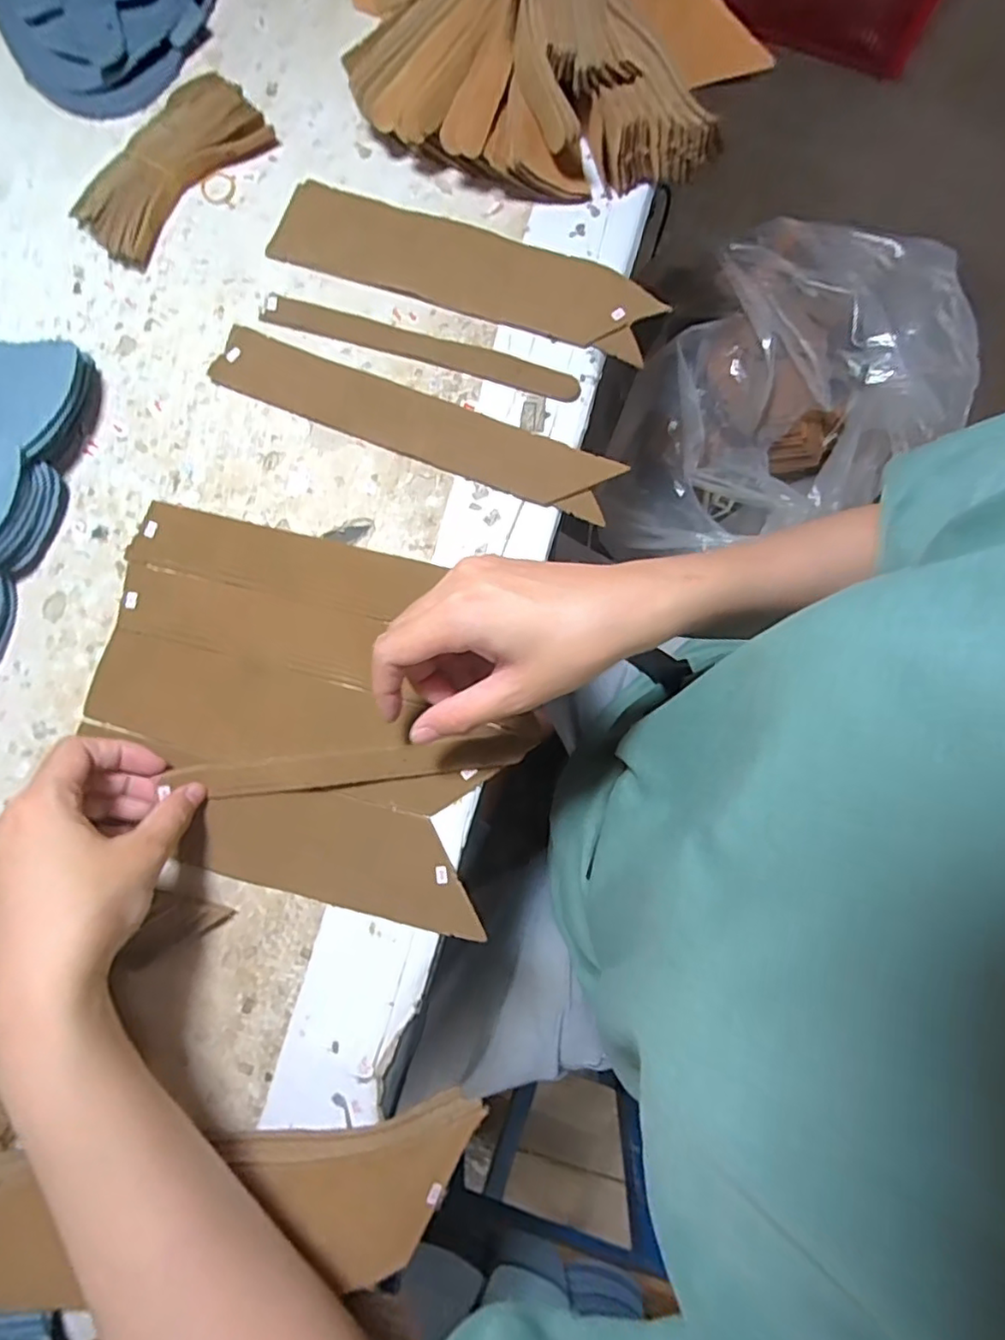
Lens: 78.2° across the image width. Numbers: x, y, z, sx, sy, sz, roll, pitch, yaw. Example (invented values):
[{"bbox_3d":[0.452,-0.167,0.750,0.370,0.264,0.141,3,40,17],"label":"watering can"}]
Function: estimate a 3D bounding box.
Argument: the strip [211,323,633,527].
[{"bbox_3d":[-0.051,-0.144,0.361,0.238,0.007,0.040,21,83,3],"label":"strip"}]

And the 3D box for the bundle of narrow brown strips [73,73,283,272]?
[{"bbox_3d":[-0.208,-0.313,0.383,0.066,0.019,0.127,42,82,6],"label":"bundle of narrow brown strips"}]

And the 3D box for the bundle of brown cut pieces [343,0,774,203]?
[{"bbox_3d":[0.022,-0.407,0.374,0.232,0.075,0.223,-9,80,-3],"label":"bundle of brown cut pieces"}]

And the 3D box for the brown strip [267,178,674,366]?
[{"bbox_3d":[-0.021,-0.246,0.380,0.232,0.009,0.057,18,83,2],"label":"brown strip"}]

